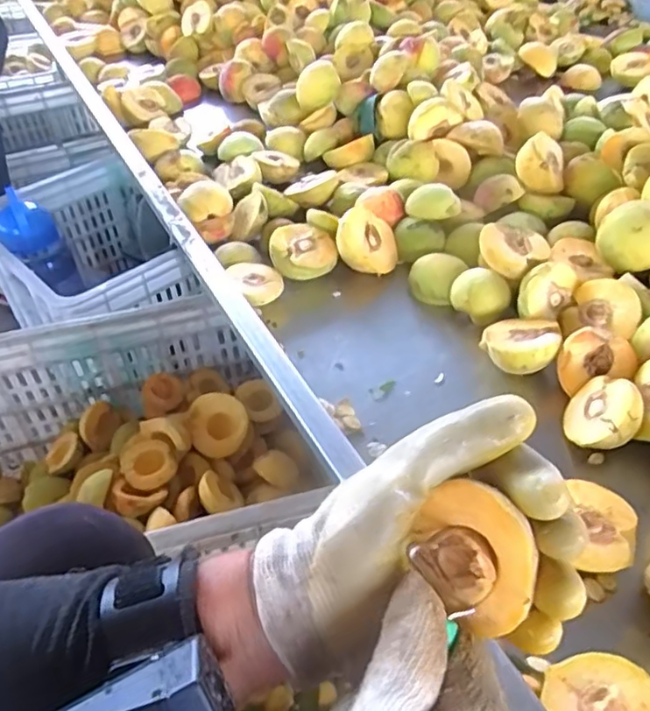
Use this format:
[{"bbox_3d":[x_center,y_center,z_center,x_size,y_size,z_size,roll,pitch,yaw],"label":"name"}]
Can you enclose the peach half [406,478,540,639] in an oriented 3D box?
[{"bbox_3d":[0.067,0.080,0.259,0.050,0.053,0.029,40,32,27],"label":"peach half"}]

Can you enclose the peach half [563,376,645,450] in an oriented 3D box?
[{"bbox_3d":[0.213,0.046,0.469,0.057,0.025,0.058,-50,22,11],"label":"peach half"}]

